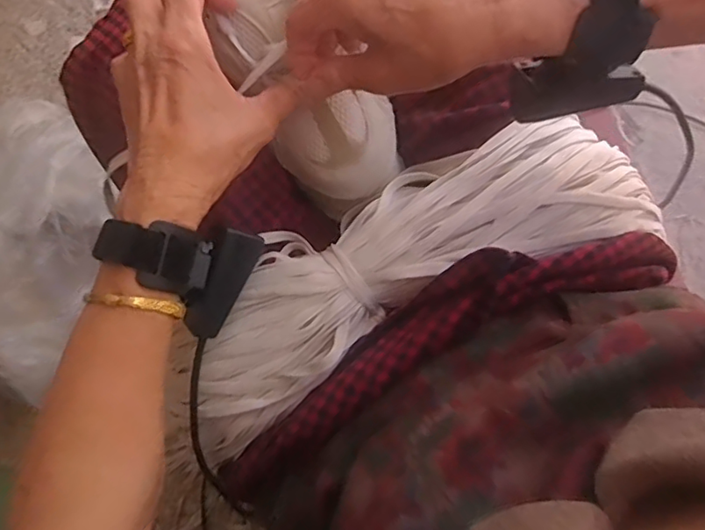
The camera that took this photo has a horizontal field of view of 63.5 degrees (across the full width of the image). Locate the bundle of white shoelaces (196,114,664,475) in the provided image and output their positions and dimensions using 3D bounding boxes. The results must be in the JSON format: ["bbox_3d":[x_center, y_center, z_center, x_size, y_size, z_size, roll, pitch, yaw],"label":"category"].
[{"bbox_3d":[0.034,-0.002,0.386,0.354,0.050,0.119,-28,75,0],"label":"bundle of white shoelaces"}]

